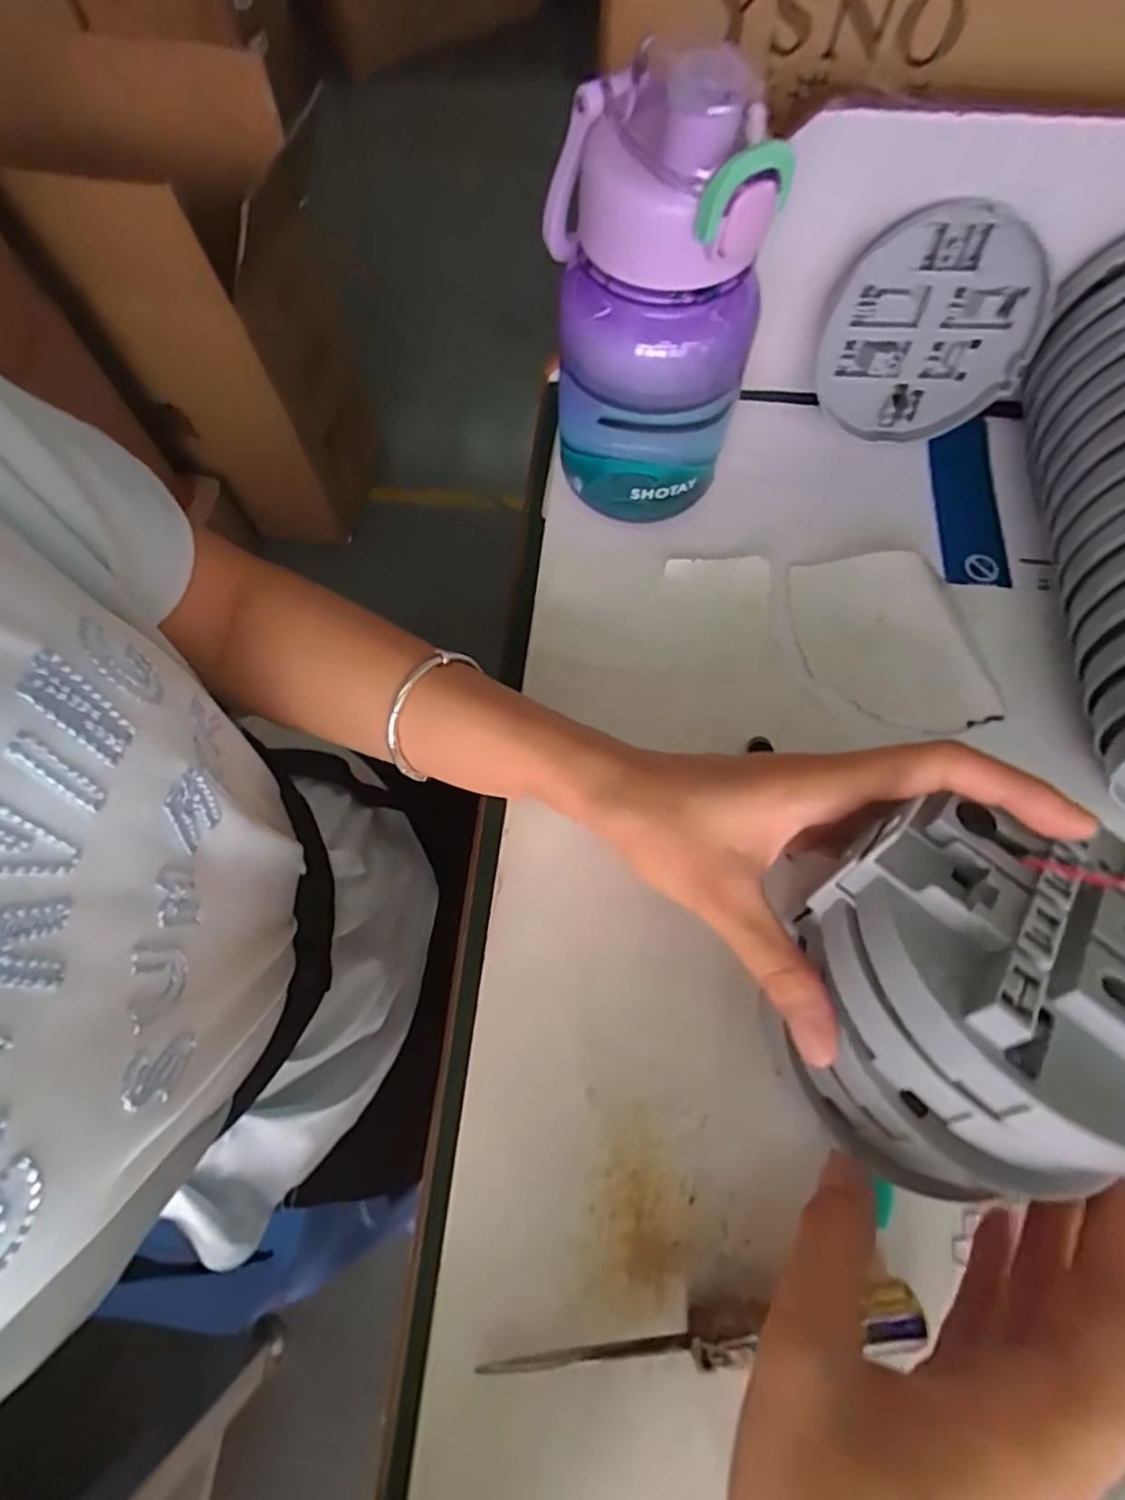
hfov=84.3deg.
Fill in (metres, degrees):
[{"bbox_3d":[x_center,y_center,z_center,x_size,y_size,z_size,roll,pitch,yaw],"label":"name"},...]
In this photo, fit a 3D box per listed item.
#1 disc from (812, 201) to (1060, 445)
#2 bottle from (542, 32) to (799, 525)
[{"bbox_3d":[0.189,-0.217,0.326,0.106,0.102,0.012,18,47,-13],"label":"disc"},{"bbox_3d":[0.043,-0.189,0.278,0.092,0.178,0.075,2,67,1],"label":"bottle"}]

